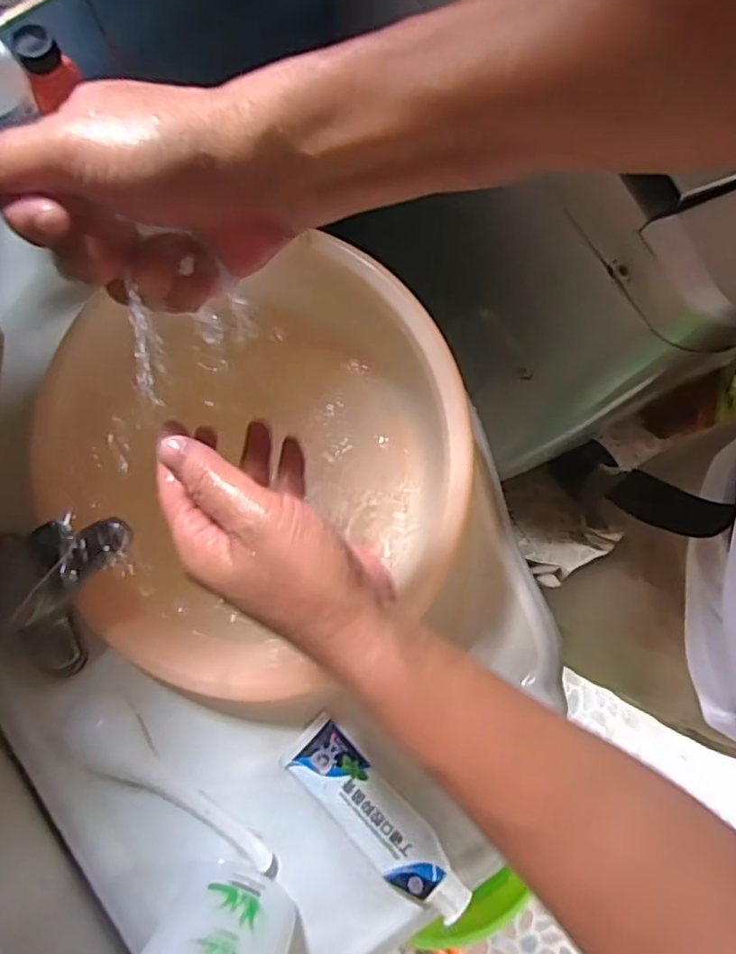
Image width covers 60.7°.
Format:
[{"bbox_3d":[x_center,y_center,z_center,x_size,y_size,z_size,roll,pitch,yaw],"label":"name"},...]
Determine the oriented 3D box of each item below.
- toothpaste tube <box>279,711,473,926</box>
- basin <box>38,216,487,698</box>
[{"bbox_3d":[0.008,0.274,0.500,0.170,0.030,0.054,43,82,7],"label":"toothpaste tube"},{"bbox_3d":[-0.103,0.001,0.577,0.389,0.103,0.380,0,79,0],"label":"basin"}]

